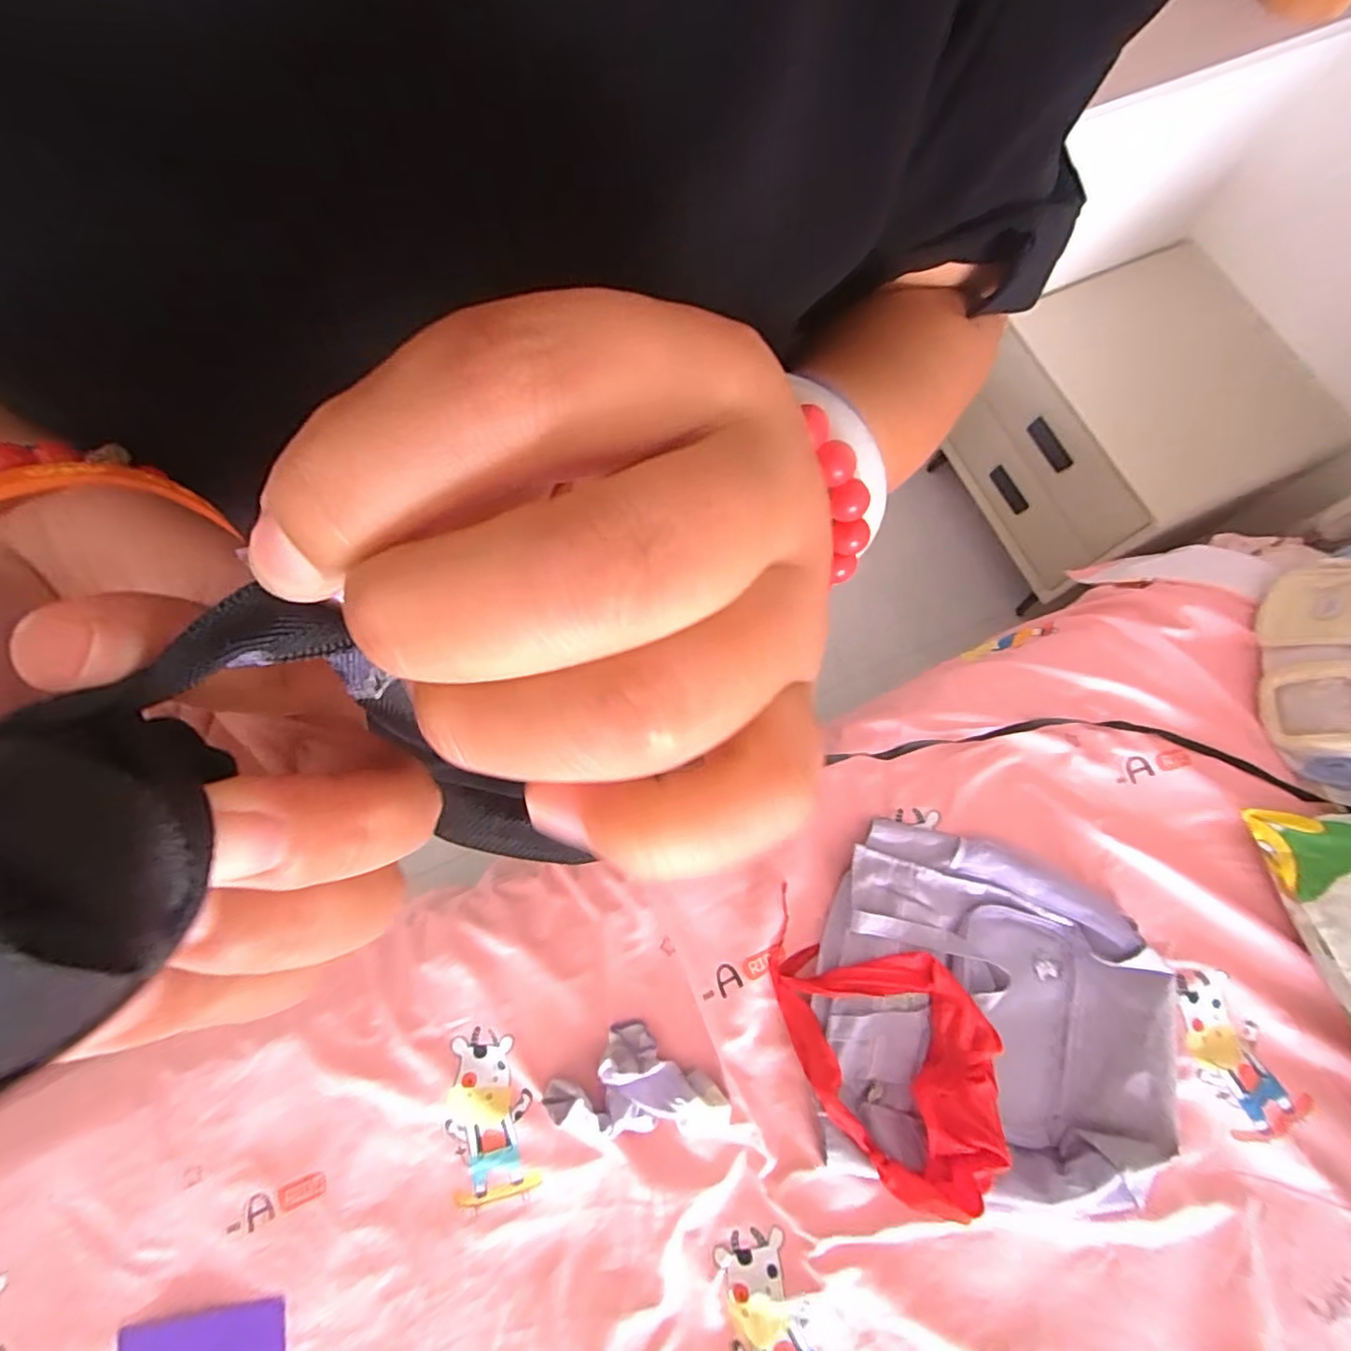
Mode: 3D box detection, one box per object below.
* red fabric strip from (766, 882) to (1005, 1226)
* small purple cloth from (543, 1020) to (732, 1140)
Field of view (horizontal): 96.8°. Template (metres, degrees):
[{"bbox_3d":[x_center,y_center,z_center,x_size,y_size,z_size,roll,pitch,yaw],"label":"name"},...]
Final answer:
[{"bbox_3d":[0.224,0.379,0.630,0.187,0.078,0.279,-39,77,-9],"label":"red fabric strip"},{"bbox_3d":[-0.045,0.431,0.636,0.191,0.039,0.102,-2,74,1],"label":"small purple cloth"}]

